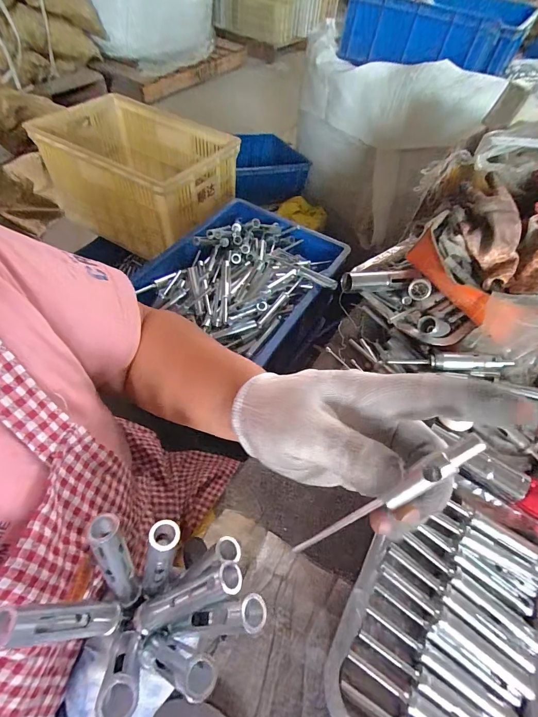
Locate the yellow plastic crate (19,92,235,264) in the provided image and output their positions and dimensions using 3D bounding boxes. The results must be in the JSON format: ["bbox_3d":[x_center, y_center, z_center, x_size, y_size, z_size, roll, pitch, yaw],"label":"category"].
[{"bbox_3d":[-0.352,-0.510,0.939,0.478,0.215,0.292,28,58,13],"label":"yellow plastic crate"}]

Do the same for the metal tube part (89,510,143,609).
[{"bbox_3d":[-0.097,0.134,0.220,0.016,0.087,0.016,-4,31,-6],"label":"metal tube part"}]

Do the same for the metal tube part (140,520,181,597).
[{"bbox_3d":[-0.075,0.139,0.228,0.018,0.085,0.017,15,32,-10],"label":"metal tube part"}]

